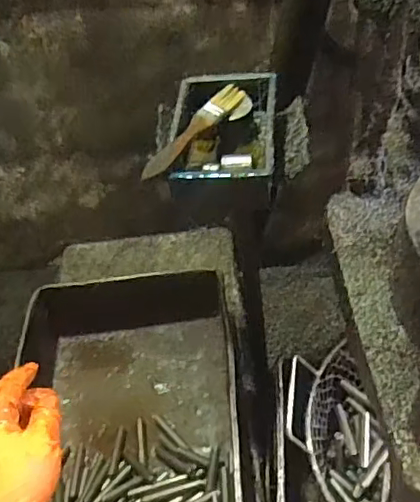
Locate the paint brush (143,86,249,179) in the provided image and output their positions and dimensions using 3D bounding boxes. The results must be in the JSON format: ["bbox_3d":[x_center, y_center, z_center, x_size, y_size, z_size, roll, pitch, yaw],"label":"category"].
[{"bbox_3d":[-0.013,-0.113,0.532,0.022,0.019,0.152,22,55,22],"label":"paint brush"}]

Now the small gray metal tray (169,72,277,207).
[{"bbox_3d":[0.014,-0.104,0.561,0.095,0.066,0.144,2,49,7],"label":"small gray metal tray"}]

